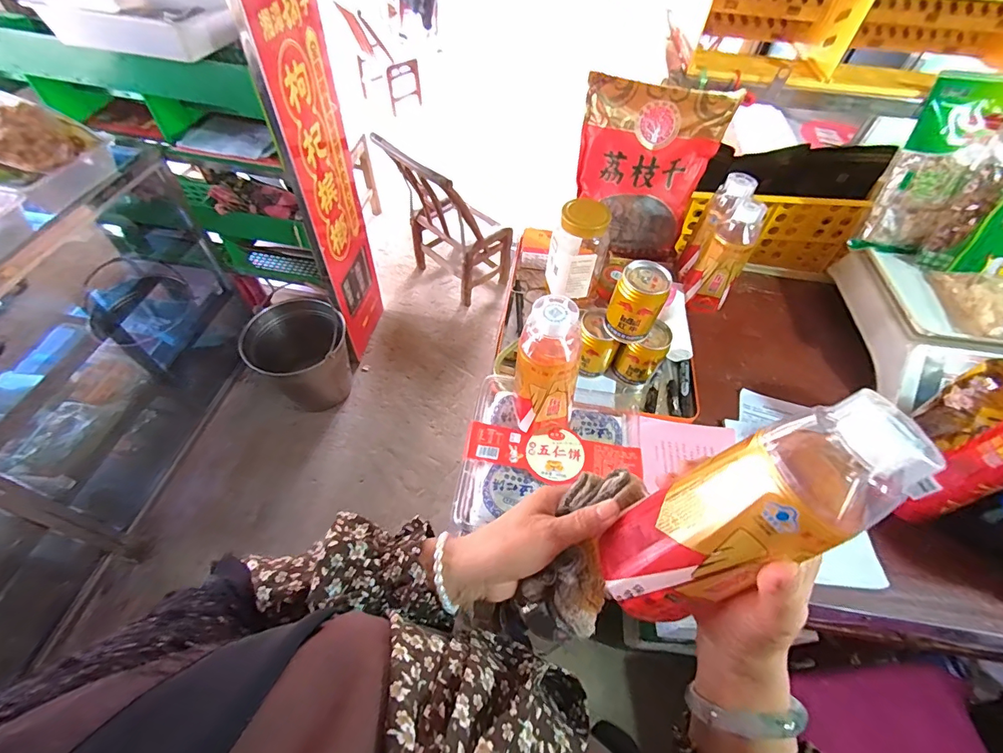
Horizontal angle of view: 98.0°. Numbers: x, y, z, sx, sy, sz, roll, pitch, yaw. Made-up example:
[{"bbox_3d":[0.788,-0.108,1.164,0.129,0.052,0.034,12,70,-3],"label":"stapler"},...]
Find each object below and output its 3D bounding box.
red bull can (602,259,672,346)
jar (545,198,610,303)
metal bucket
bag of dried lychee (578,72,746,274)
[{"bbox_3d":[0.167,-0.088,0.545,0.060,0.092,0.054,27,57,14],"label":"red bull can"},{"bbox_3d":[0.117,-0.191,0.656,0.085,0.149,0.074,16,55,6],"label":"jar"},{"bbox_3d":[-0.660,-0.069,1.455,0.300,0.280,0.286,35,59,19],"label":"metal bucket"},{"bbox_3d":[0.213,-0.313,0.680,0.200,0.229,0.093,20,55,9],"label":"bag of dried lychee"}]

